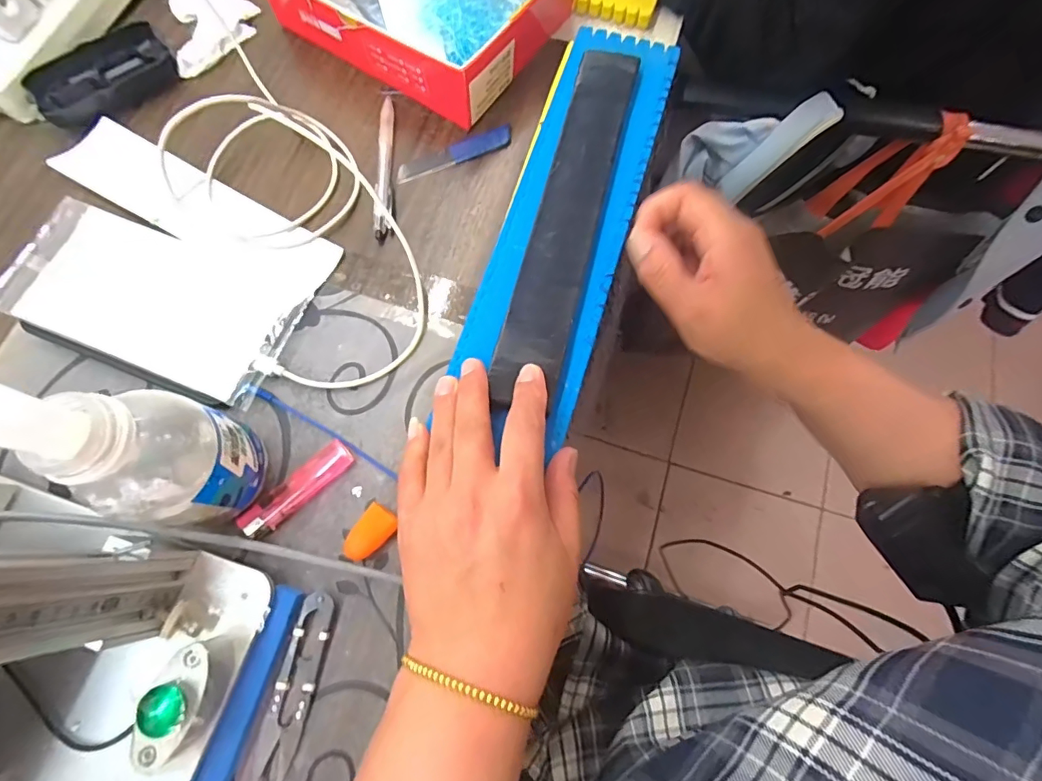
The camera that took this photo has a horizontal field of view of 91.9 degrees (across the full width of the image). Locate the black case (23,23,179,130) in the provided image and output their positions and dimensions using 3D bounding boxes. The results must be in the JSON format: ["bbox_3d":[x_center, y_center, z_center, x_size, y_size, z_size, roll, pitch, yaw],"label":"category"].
[{"bbox_3d":[-0.339,-0.254,0.412,0.105,0.027,0.058,-33,78,-11],"label":"black case"}]

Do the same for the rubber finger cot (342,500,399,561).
[{"bbox_3d":[-0.097,0.091,0.322,0.022,0.011,0.036,42,77,9],"label":"rubber finger cot"}]

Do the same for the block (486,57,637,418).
[{"bbox_3d":[0.034,-0.120,0.336,0.045,0.009,0.274,14,73,4],"label":"block"}]

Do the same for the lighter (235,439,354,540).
[{"bbox_3d":[-0.146,0.065,0.331,0.079,0.011,0.019,-41,80,-12],"label":"lighter"}]

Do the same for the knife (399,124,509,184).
[{"bbox_3d":[-0.054,-0.196,0.415,0.101,0.004,0.021,-23,76,-8],"label":"knife"}]

